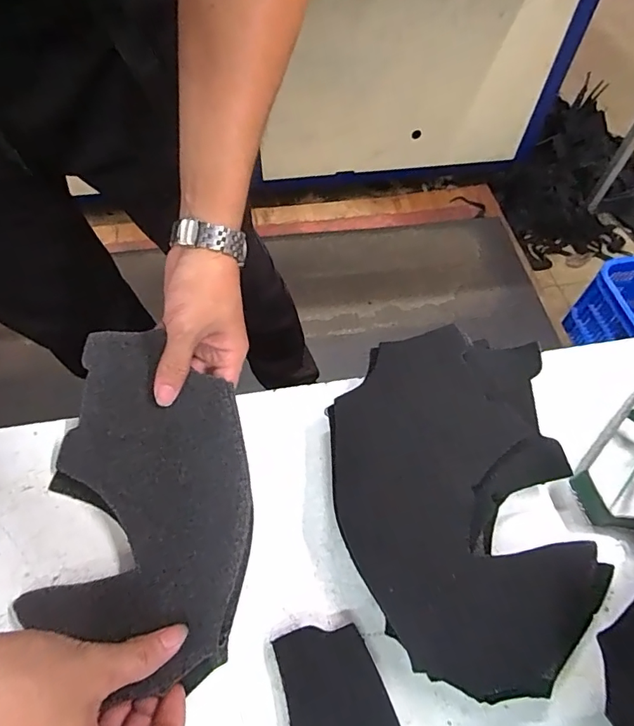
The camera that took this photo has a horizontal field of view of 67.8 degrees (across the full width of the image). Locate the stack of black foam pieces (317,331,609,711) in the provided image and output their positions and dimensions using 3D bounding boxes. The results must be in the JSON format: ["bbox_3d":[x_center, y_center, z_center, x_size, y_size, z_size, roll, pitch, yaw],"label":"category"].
[{"bbox_3d":[0.108,0.098,0.366,0.186,0.040,0.261,-8,59,-6],"label":"stack of black foam pieces"}]

